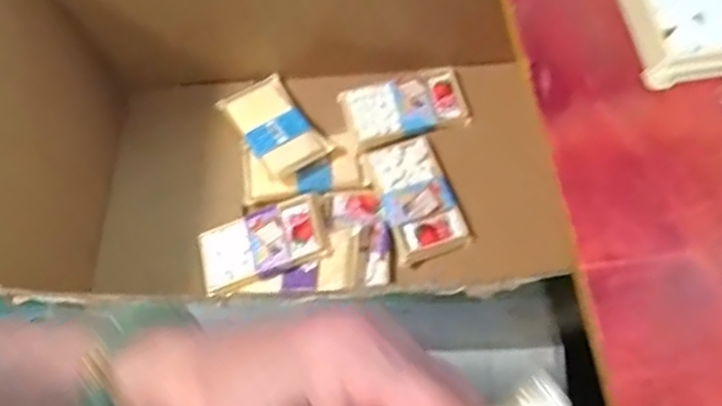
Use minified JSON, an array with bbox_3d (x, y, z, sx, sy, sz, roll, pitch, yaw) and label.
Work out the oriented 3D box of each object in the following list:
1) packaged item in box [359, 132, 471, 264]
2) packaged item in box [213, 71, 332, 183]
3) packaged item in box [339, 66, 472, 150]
[{"bbox_3d":[0.058,-0.006,0.673,0.075,0.017,0.137,-18,63,-7],"label":"packaged item in box"},{"bbox_3d":[-0.100,-0.090,0.731,0.076,0.018,0.138,-30,65,-13],"label":"packaged item in box"},{"bbox_3d":[0.050,-0.108,0.723,0.134,0.012,0.075,-13,73,-3],"label":"packaged item in box"}]

